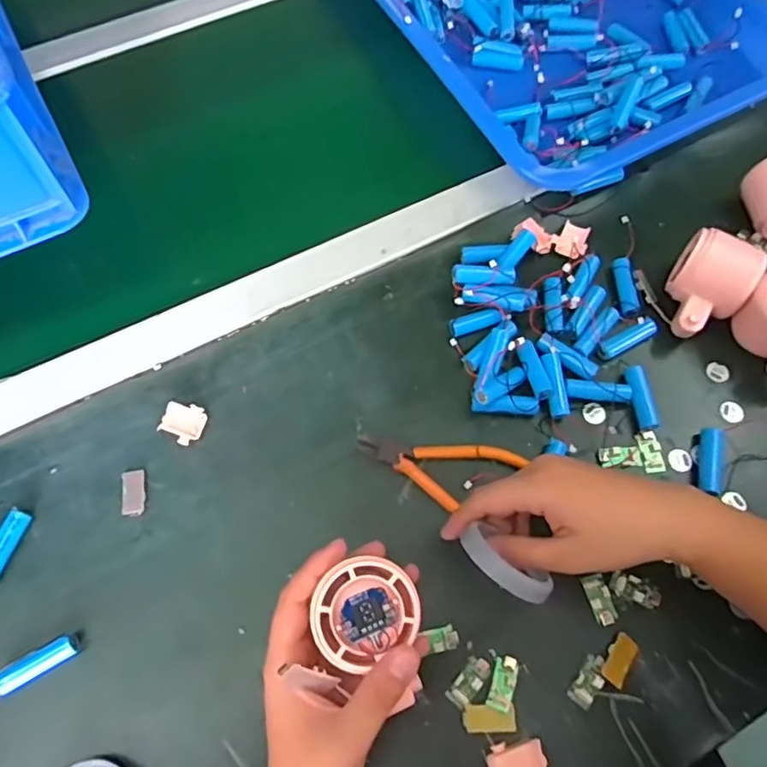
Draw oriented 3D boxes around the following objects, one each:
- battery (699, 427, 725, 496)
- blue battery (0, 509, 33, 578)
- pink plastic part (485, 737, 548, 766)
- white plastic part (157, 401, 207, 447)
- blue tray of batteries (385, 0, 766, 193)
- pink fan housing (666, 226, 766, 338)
[{"bbox_3d":[0.236,0.055,0.428,0.011,0.014,0.050,11,68,4],"label":"battery"},{"bbox_3d":[-0.256,0.110,0.403,0.013,0.016,0.049,15,70,5],"label":"blue battery"},{"bbox_3d":[0.080,0.226,0.350,0.032,0.012,0.028,-19,71,-8],"label":"pink plastic part"},{"bbox_3d":[-0.148,0.030,0.439,0.030,0.008,0.029,11,69,3],"label":"white plastic part"},{"bbox_3d":[0.162,-0.408,0.589,0.334,0.057,0.453,-27,70,-11],"label":"blue tray of batteries"},{"bbox_3d":[0.246,-0.075,0.463,0.069,0.055,0.058,-41,73,-16],"label":"pink fan housing"}]

